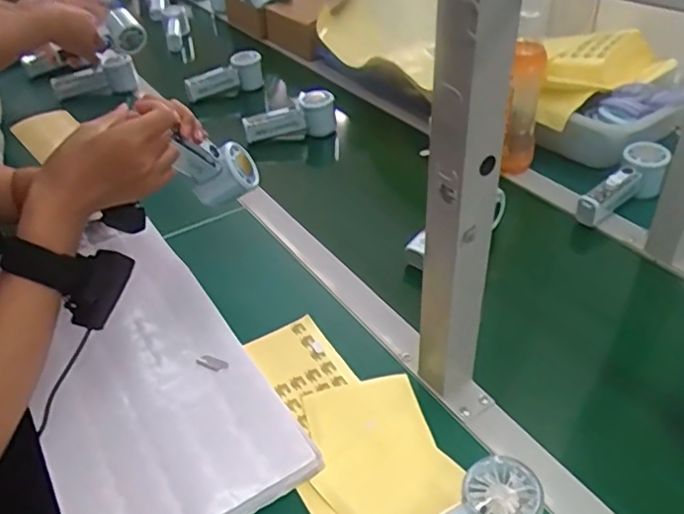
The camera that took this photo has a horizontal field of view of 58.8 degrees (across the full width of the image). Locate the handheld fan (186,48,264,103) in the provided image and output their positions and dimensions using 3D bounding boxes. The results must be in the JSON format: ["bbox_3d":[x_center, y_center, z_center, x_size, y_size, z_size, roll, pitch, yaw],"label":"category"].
[{"bbox_3d":[-0.223,-0.341,1.147,0.152,0.065,0.063,-18,41,-20],"label":"handheld fan"}]

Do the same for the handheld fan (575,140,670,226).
[{"bbox_3d":[0.374,-0.096,0.795,0.165,0.053,0.054,-31,47,-32],"label":"handheld fan"}]

